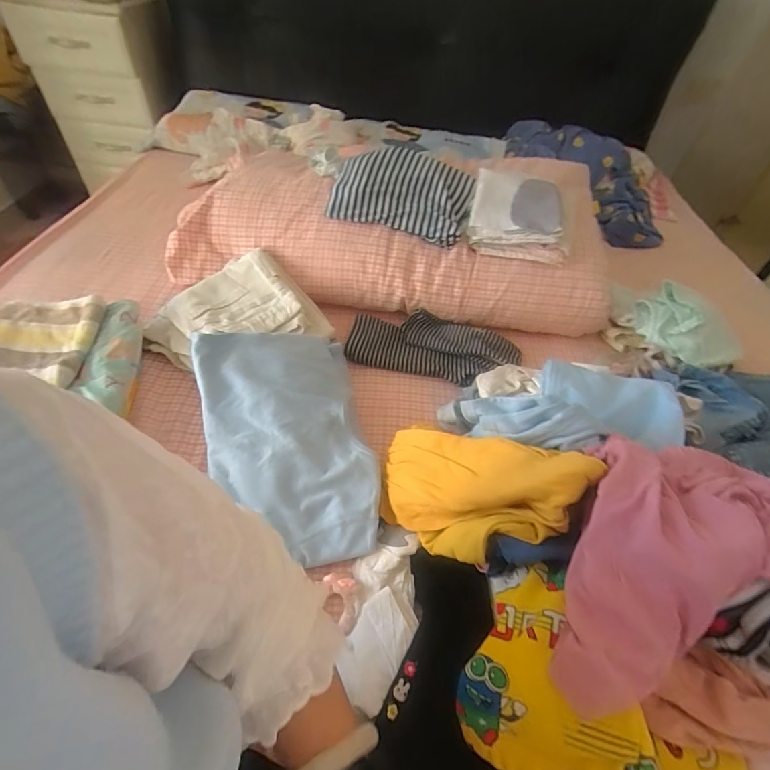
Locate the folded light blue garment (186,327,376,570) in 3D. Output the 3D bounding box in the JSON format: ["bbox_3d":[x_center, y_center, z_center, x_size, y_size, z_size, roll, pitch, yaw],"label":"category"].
[{"bbox_3d":[-0.136,0.069,0.559,0.216,0.057,0.344,-9,64,-14],"label":"folded light blue garment"}]

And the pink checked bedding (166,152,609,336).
[{"bbox_3d":[0.035,-0.357,0.875,0.868,0.180,0.419,7,49,-1],"label":"pink checked bedding"}]

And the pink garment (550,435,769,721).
[{"bbox_3d":[0.268,0.126,0.371,0.321,0.078,0.184,-12,52,-17],"label":"pink garment"}]

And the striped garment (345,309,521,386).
[{"bbox_3d":[0.092,-0.071,0.764,0.317,0.035,0.139,13,49,5],"label":"striped garment"}]

